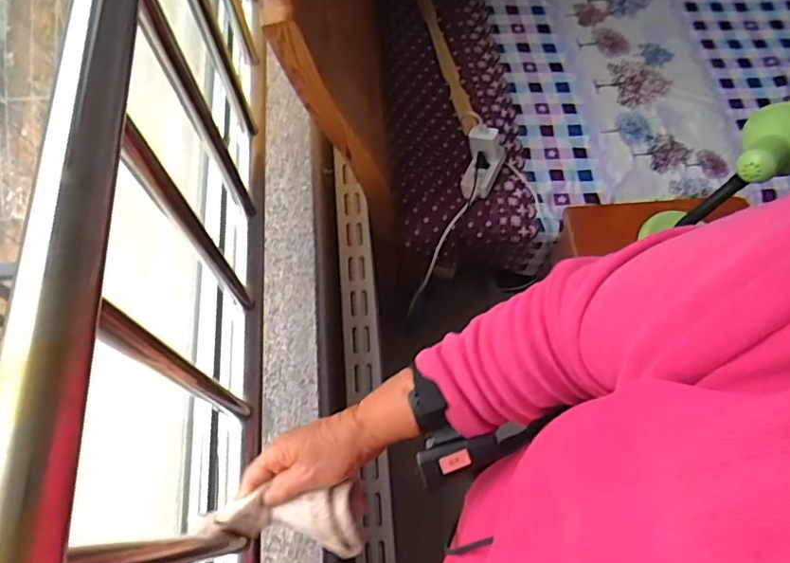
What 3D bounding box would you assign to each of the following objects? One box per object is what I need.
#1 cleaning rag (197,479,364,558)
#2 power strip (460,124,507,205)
[{"bbox_3d":[-0.099,0.210,0.500,0.136,0.031,0.055,-1,67,6],"label":"cleaning rag"},{"bbox_3d":[0.175,-0.230,1.114,0.079,0.075,0.144,15,68,7],"label":"power strip"}]

